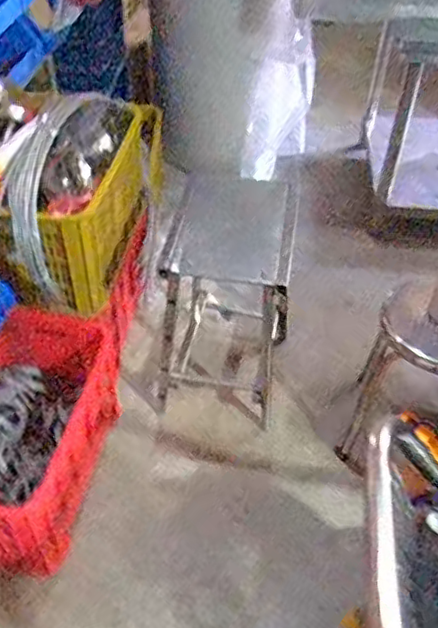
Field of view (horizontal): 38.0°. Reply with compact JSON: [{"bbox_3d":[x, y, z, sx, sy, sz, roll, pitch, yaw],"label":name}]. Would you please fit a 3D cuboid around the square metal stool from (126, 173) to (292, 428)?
[{"bbox_3d":[-0.001,-0.036,1.791,0.371,0.651,0.413,11,46,8],"label":"square metal stool"}]

